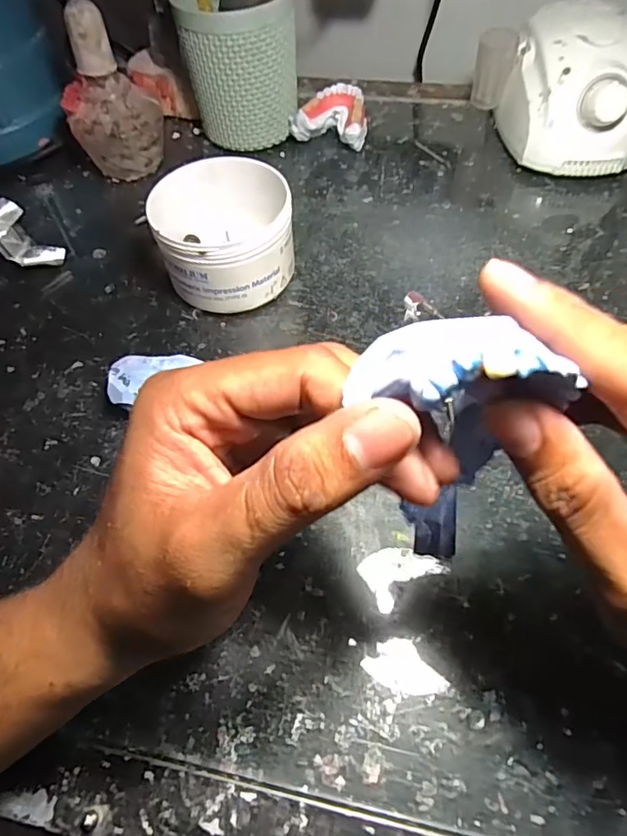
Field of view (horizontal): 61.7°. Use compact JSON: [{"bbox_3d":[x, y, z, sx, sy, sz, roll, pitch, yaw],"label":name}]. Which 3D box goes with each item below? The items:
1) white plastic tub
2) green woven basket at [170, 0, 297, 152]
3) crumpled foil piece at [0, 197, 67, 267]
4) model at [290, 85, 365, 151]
[{"bbox_3d":[-0.059,-0.125,0.362,0.090,0.062,0.094,-1,57,2],"label":"white plastic tub"},{"bbox_3d":[-0.061,-0.298,0.446,0.092,0.112,0.085,-8,57,-2],"label":"green woven basket"},{"bbox_3d":[-0.222,-0.136,0.397,0.066,0.028,0.033,38,67,24],"label":"crumpled foil piece"},{"bbox_3d":[0.018,-0.263,0.464,0.063,0.035,0.050,15,59,13],"label":"model"}]

